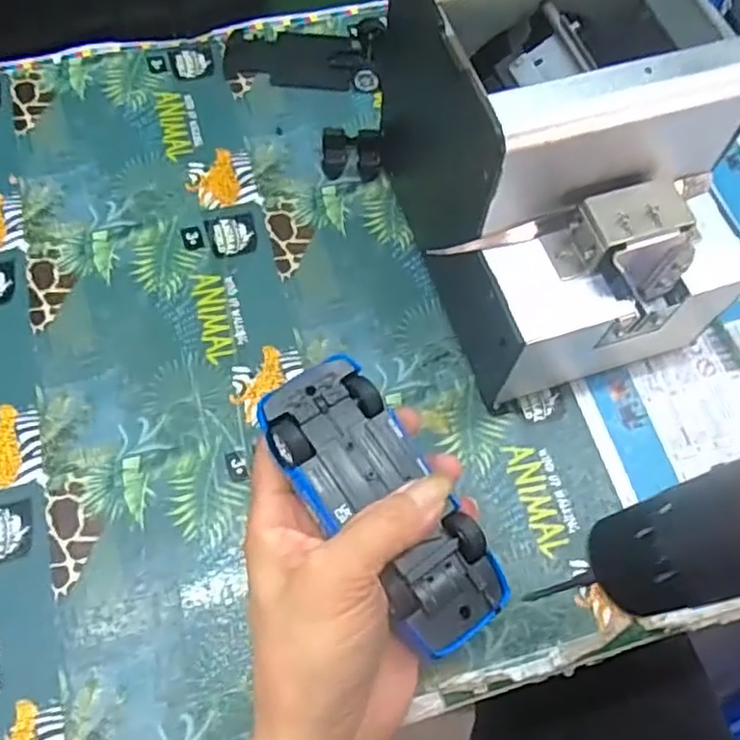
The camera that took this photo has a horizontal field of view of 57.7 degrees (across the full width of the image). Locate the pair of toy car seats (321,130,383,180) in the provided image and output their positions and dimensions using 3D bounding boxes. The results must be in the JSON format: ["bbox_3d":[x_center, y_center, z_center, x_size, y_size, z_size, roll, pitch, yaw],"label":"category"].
[{"bbox_3d":[-0.012,-0.136,0.424,0.036,0.014,0.027,1,66,-2],"label":"pair of toy car seats"}]

